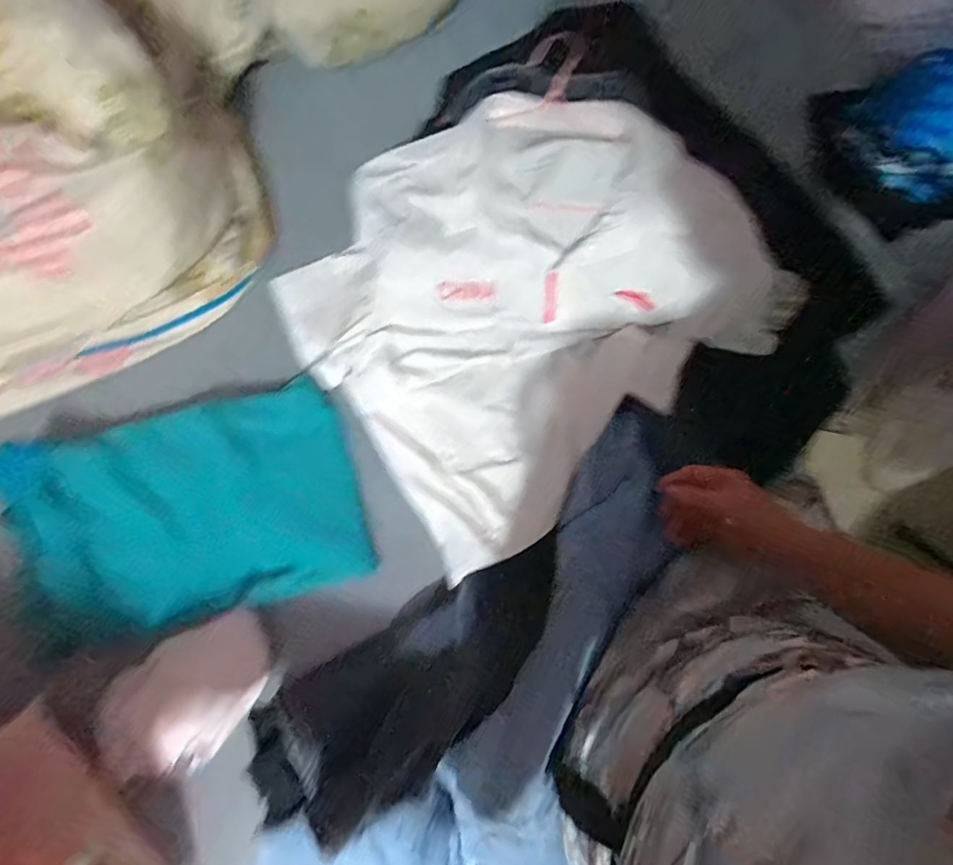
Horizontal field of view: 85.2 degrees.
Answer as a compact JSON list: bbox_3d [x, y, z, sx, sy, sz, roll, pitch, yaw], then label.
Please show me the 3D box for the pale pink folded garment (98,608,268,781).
[{"bbox_3d":[-0.259,0.237,0.470,0.141,0.031,0.107,-28,75,-10],"label":"pale pink folded garment"}]

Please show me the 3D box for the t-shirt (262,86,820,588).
[{"bbox_3d":[0.043,-0.147,0.525,0.418,0.131,0.378,-37,77,-12],"label":"t-shirt"}]

